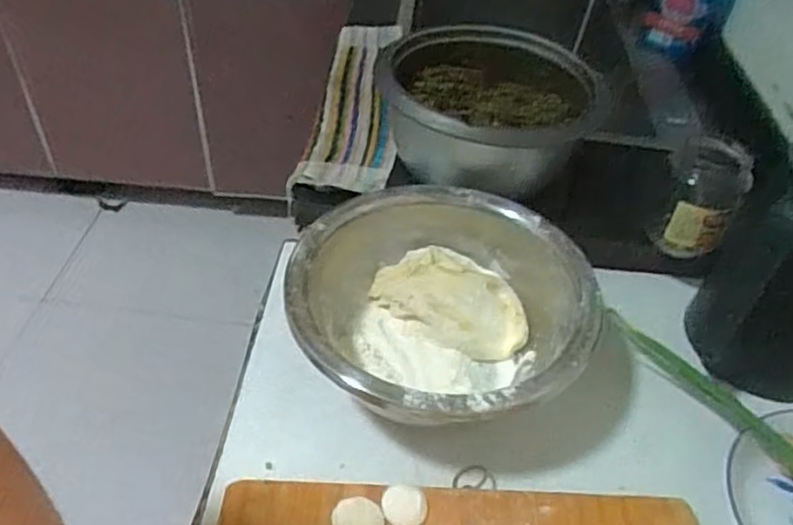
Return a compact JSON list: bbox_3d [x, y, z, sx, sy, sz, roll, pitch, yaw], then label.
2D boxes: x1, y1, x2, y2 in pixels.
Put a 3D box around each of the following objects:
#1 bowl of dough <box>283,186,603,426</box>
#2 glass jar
[{"bbox_3d":[0.039,0.052,0.624,0.257,0.106,0.258,0,44,0],"label":"bowl of dough"},{"bbox_3d":[0.305,-0.059,0.675,0.066,0.116,0.066,0,44,0],"label":"glass jar"}]

